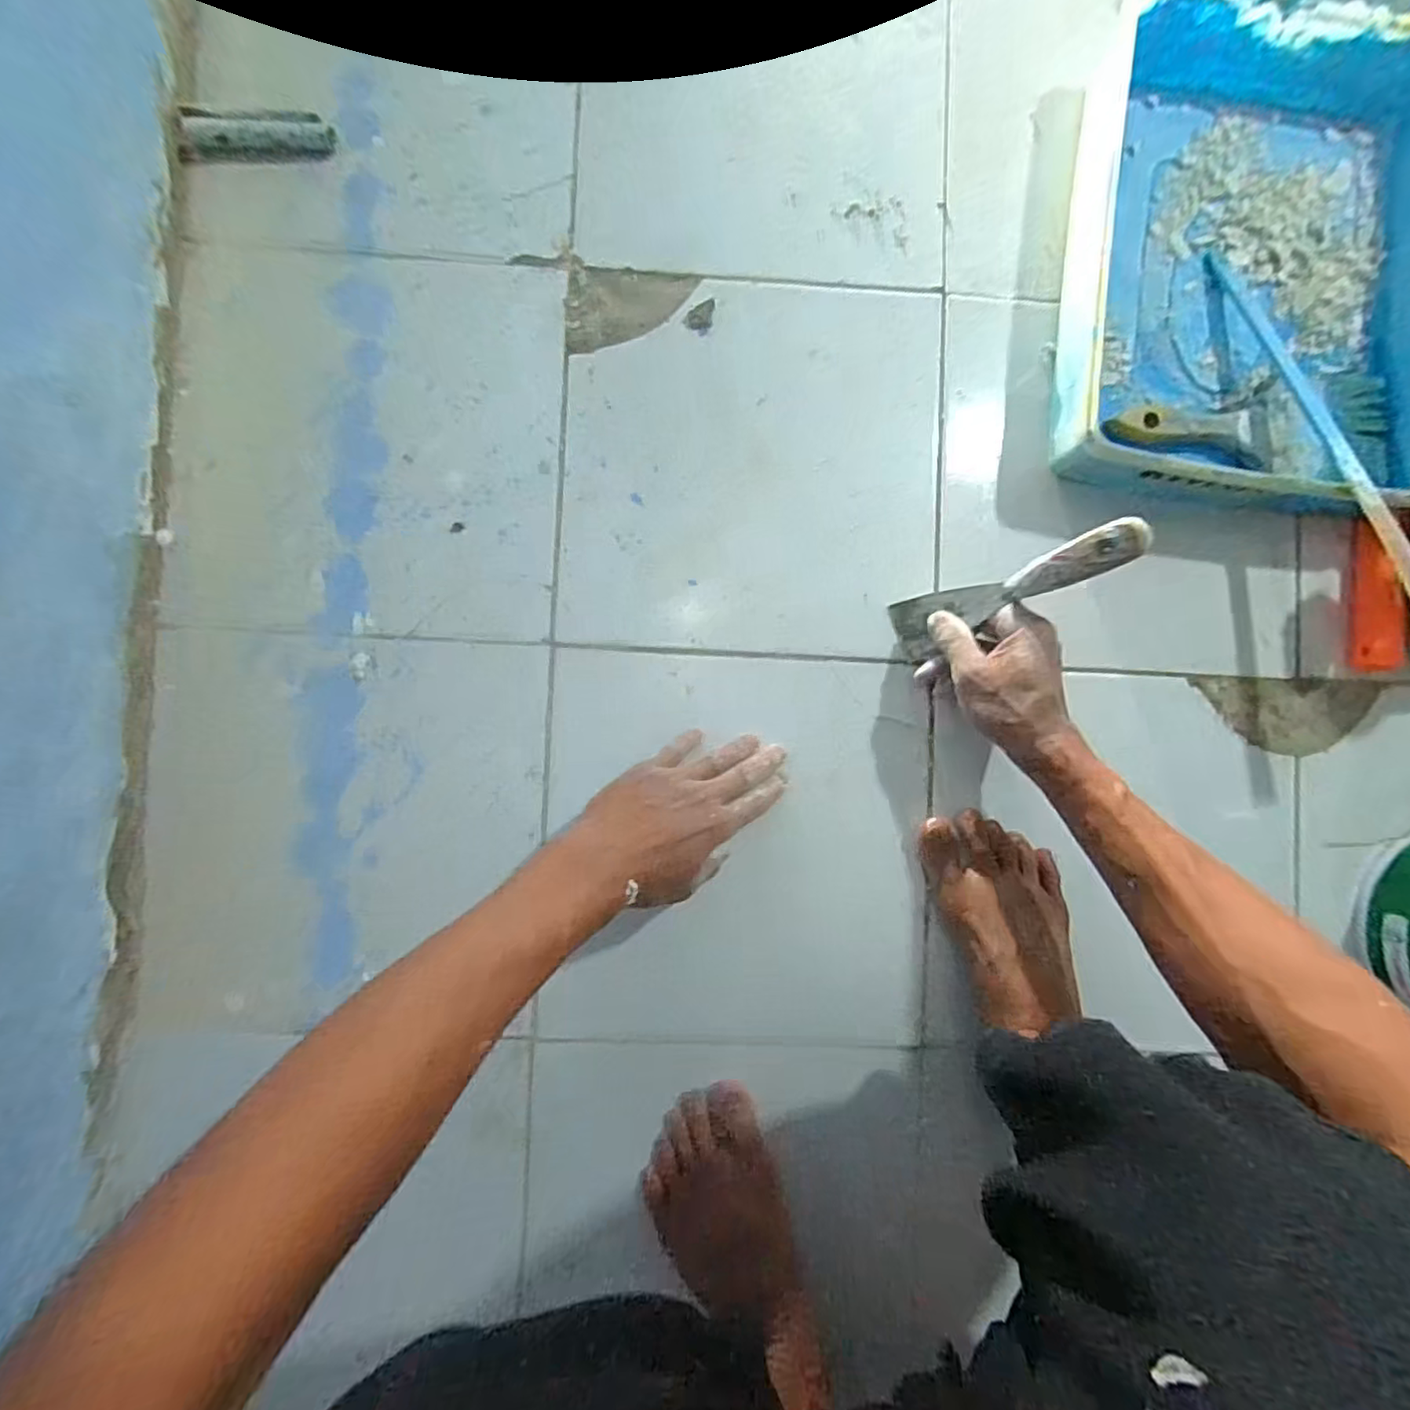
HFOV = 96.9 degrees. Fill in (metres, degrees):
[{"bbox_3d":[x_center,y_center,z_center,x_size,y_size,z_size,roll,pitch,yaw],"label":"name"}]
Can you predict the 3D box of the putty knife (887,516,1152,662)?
[{"bbox_3d":[0.207,-0.077,0.430,0.013,0.172,0.045,-22,89,-38],"label":"putty knife"}]

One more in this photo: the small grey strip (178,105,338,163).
[{"bbox_3d":[-0.342,-0.435,0.476,0.108,0.013,0.039,-4,88,-3],"label":"small grey strip"}]

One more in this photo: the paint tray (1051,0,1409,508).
[{"bbox_3d":[0.429,-0.338,0.486,0.280,0.070,0.363,7,88,-2],"label":"paint tray"}]

